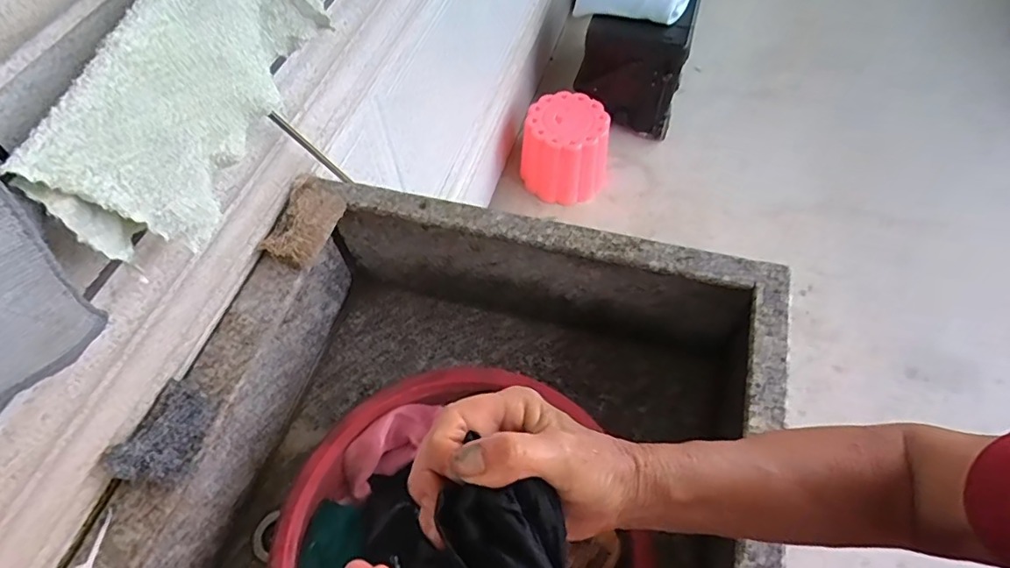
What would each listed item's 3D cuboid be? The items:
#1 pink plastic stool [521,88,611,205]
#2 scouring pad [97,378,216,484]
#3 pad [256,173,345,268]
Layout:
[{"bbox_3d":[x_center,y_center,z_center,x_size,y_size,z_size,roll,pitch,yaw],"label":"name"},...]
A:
[{"bbox_3d":[0.178,-0.388,1.578,0.233,0.214,0.224,11,59,9],"label":"pink plastic stool"},{"bbox_3d":[-0.319,0.143,0.518,0.062,0.016,0.094,37,47,-11],"label":"scouring pad"},{"bbox_3d":[-0.236,-0.079,0.655,0.059,0.033,0.122,13,59,10],"label":"pad"}]

